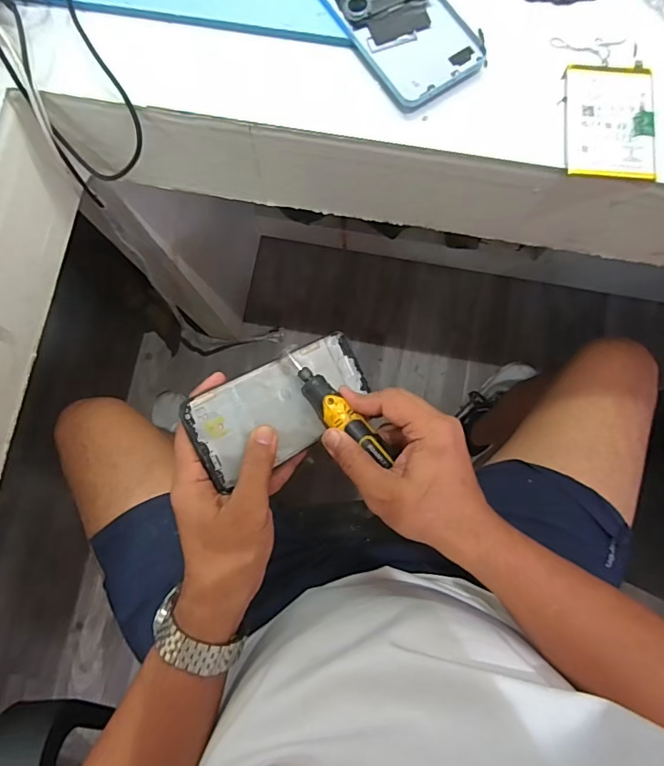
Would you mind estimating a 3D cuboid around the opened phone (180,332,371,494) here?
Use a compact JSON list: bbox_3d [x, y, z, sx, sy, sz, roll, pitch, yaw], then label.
[{"bbox_3d":[-0.034,0.015,0.383,0.161,0.006,0.071,-29,93,-36],"label":"opened phone"}]

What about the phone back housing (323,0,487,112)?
[{"bbox_3d":[0.042,-0.296,0.372,0.085,0.012,0.171,-36,82,-5],"label":"phone back housing"}]

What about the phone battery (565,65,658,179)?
[{"bbox_3d":[0.211,-0.198,0.360,0.065,0.006,0.094,3,82,-2],"label":"phone battery"}]

